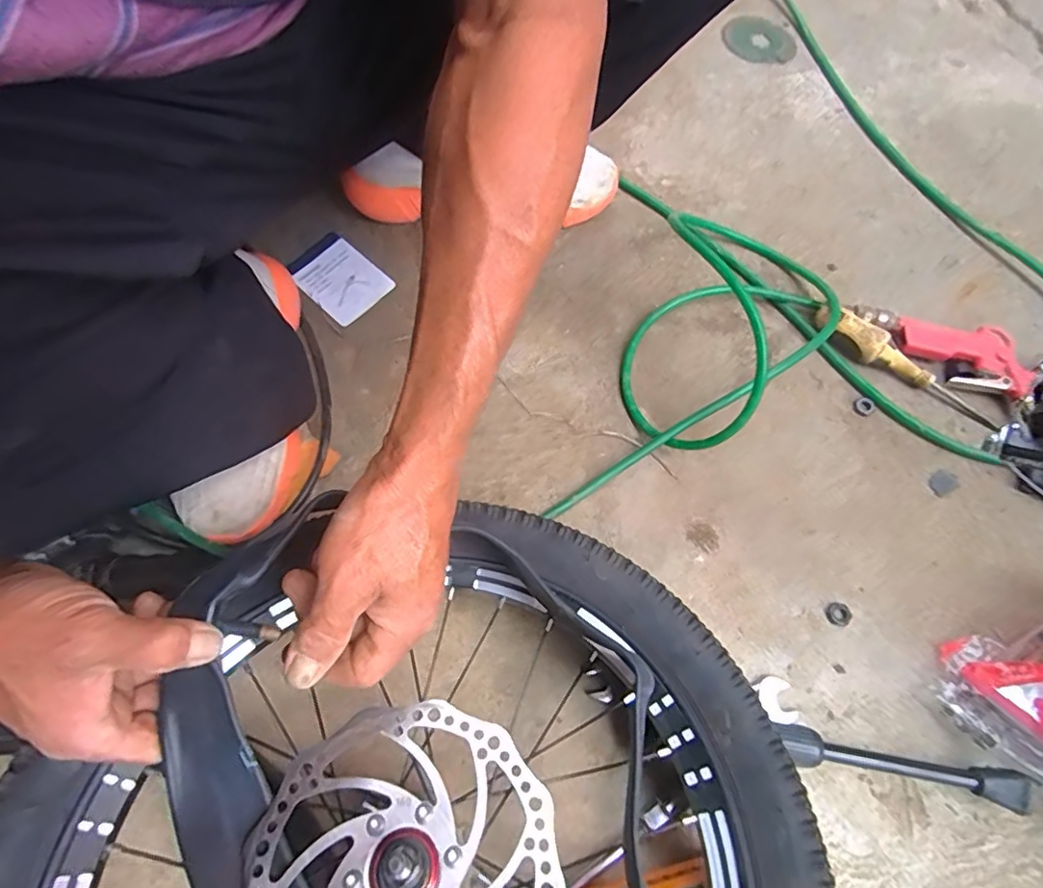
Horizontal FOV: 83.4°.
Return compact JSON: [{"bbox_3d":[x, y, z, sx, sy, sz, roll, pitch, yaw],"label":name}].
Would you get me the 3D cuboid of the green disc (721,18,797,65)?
[{"bbox_3d":[0.308,-0.520,0.756,0.081,0.010,0.097,-41,71,-10],"label":"green disc"}]

